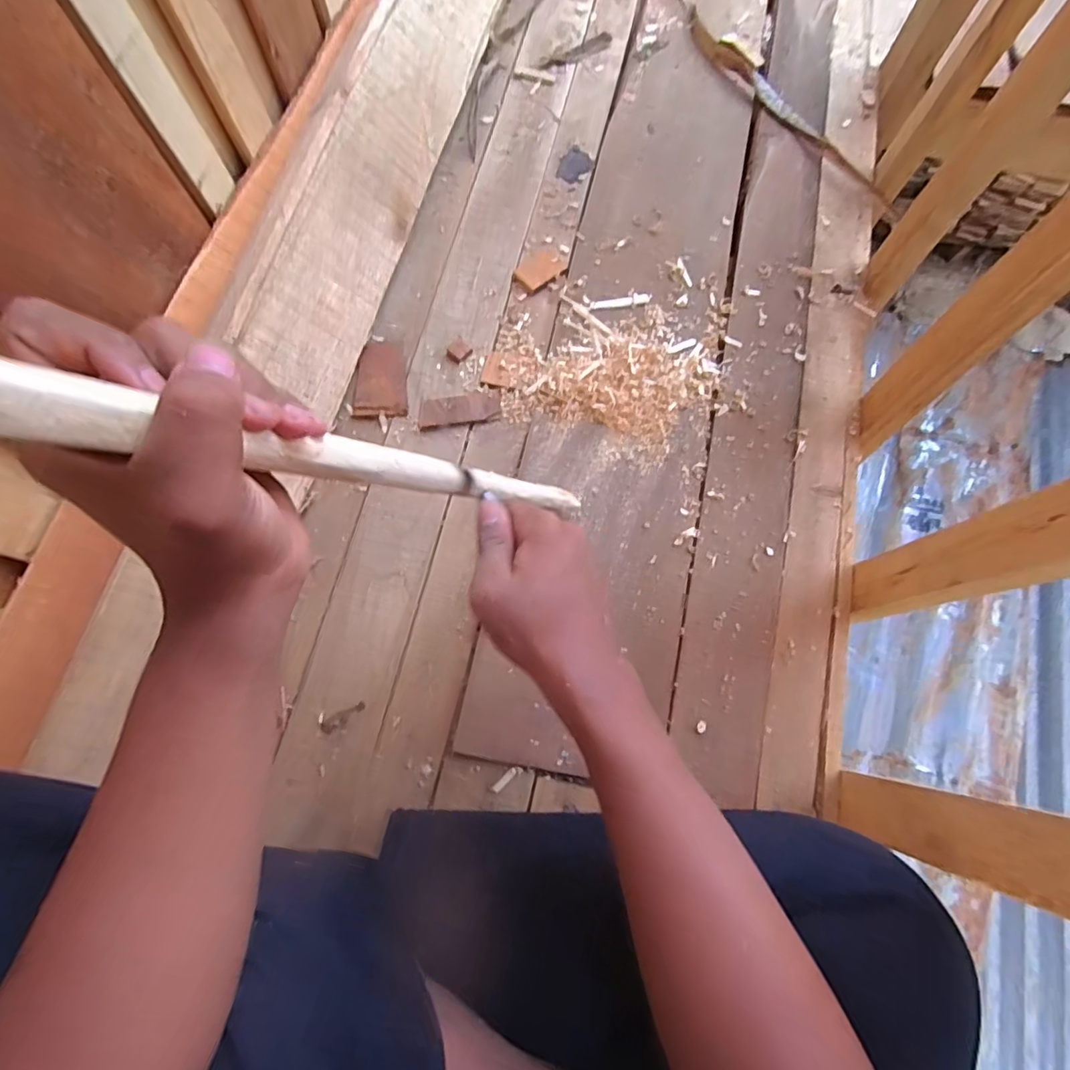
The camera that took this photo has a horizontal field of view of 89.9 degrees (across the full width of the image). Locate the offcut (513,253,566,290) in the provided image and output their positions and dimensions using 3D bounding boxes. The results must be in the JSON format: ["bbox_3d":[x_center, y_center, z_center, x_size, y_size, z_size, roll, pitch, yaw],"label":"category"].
[{"bbox_3d":[0.006,-0.327,0.661,0.059,0.004,0.044,-39,78,-12],"label":"offcut"}]

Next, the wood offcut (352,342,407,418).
[{"bbox_3d":[-0.173,-0.177,0.608,0.057,0.011,0.088,1,73,-1],"label":"wood offcut"}]

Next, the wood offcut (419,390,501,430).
[{"bbox_3d":[-0.084,-0.141,0.598,0.091,0.005,0.035,-12,74,-5],"label":"wood offcut"}]

